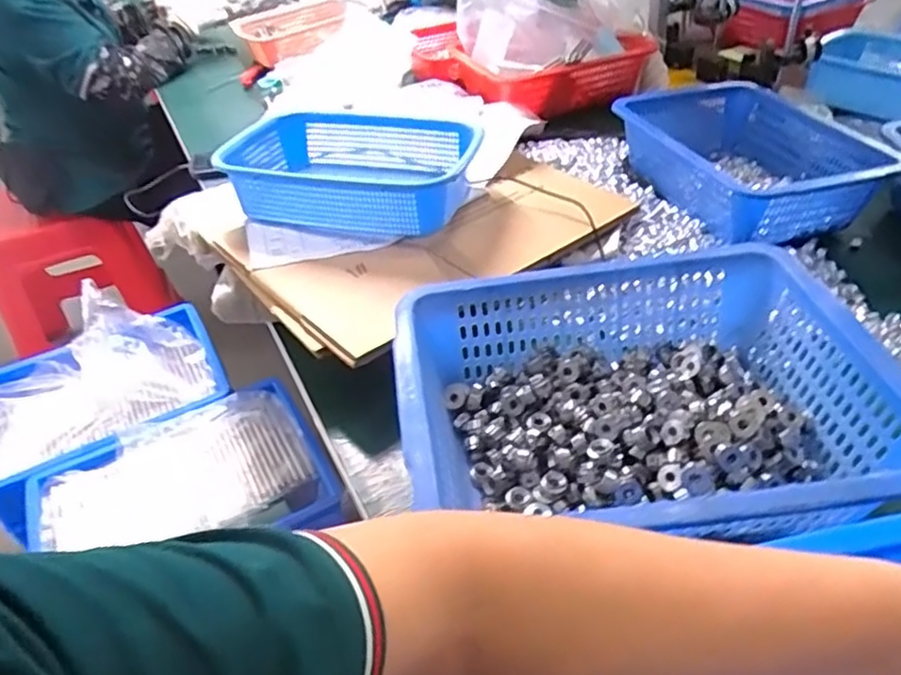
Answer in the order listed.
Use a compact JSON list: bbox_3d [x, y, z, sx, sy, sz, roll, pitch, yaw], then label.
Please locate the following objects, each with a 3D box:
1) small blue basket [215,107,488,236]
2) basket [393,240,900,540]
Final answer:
[{"bbox_3d":[-0.116,-0.204,0.815,0.291,0.081,0.203,6,42,12],"label":"small blue basket"},{"bbox_3d":[0.146,0.056,0.531,0.355,0.095,0.275,-7,41,-3],"label":"basket"}]

